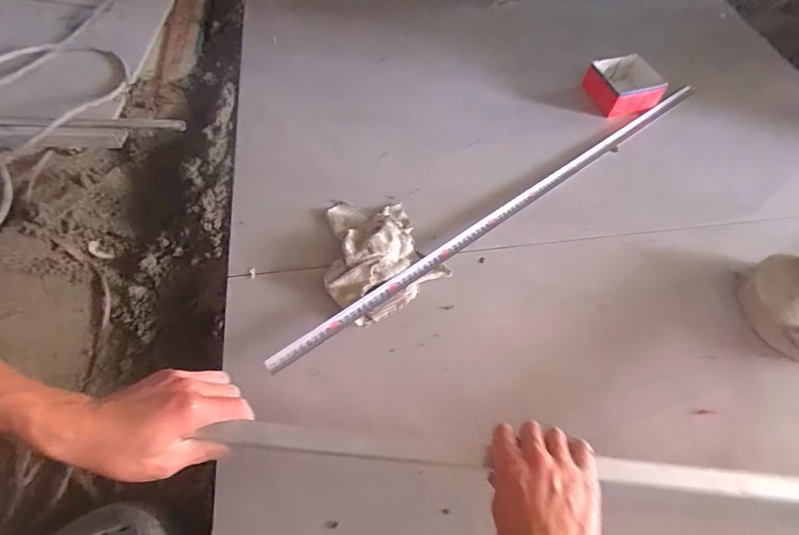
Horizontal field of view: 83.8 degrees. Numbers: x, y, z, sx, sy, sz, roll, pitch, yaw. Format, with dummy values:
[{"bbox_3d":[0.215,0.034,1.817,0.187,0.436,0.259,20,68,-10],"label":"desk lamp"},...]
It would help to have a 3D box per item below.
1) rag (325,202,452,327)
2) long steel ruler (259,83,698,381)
[{"bbox_3d":[-0.044,-0.031,0.661,0.166,0.040,0.204,-26,63,-18],"label":"rag"},{"bbox_3d":[0.199,-0.106,0.726,0.921,0.013,0.021,-33,65,-21],"label":"long steel ruler"}]

